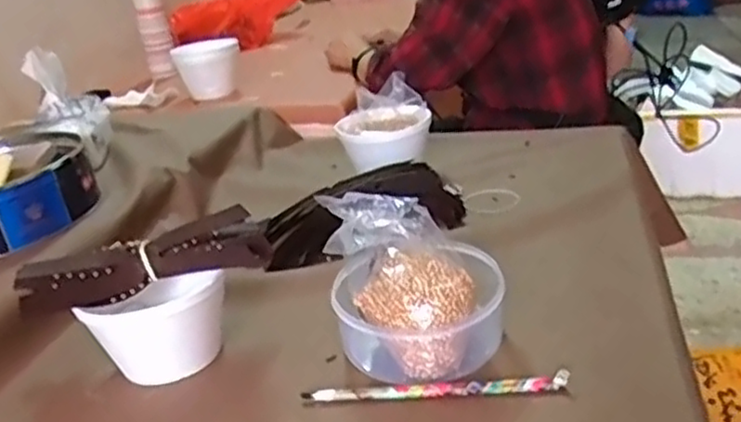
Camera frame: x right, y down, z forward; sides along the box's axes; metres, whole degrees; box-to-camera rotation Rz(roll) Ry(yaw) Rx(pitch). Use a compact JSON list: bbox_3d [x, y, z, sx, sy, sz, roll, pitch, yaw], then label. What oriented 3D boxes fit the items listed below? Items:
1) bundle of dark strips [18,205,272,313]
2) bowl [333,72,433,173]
[{"bbox_3d":[-0.192,0.043,0.613,0.210,0.044,0.071,-12,24,-6],"label":"bundle of dark strips"},{"bbox_3d":[0.020,-0.115,0.976,0.122,0.112,0.125,-7,24,3],"label":"bowl"}]

